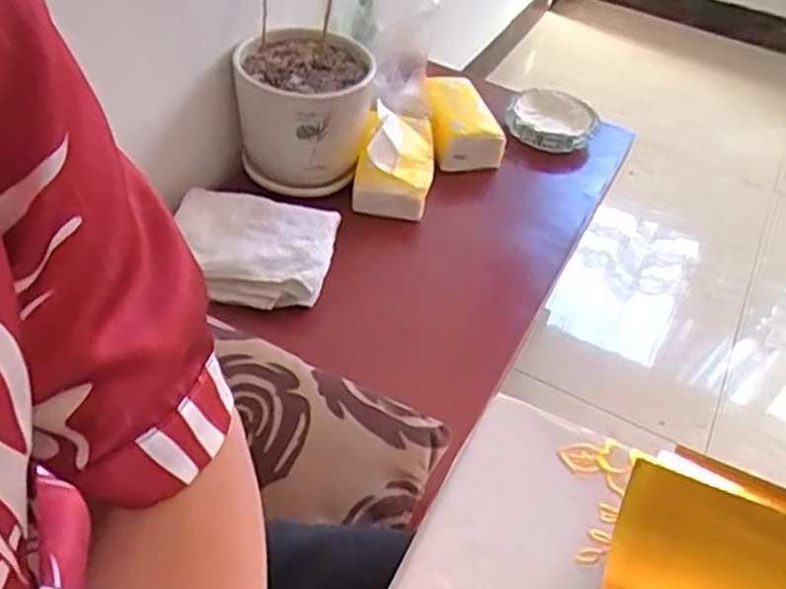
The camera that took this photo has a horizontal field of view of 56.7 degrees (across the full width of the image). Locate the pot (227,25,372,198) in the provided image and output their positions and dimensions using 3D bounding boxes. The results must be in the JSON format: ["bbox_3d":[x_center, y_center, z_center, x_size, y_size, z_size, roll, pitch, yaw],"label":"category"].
[{"bbox_3d":[-0.122,-0.246,0.985,0.170,0.135,0.189,9,45,1],"label":"pot"}]

